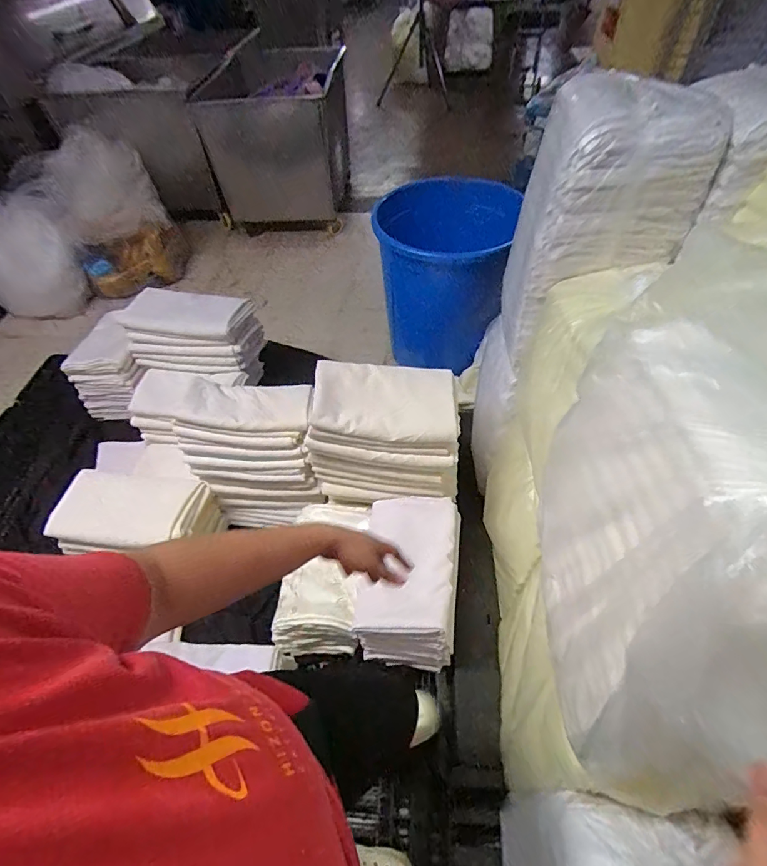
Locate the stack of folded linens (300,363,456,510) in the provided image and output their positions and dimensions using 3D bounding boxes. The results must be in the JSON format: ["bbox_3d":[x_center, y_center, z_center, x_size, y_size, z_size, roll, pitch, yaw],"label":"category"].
[{"bbox_3d":[-0.003,0.006,1.312,0.406,0.368,0.244,1,52,4],"label":"stack of folded linens"}]

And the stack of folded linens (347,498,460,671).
[{"bbox_3d":[0.065,0.421,1.297,0.280,0.236,0.413,5,52,7],"label":"stack of folded linens"}]

